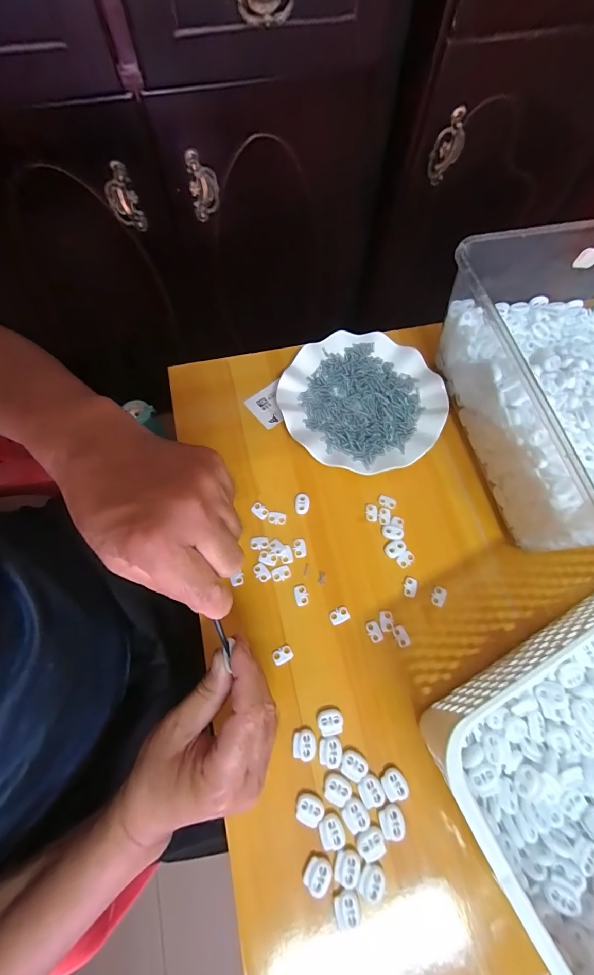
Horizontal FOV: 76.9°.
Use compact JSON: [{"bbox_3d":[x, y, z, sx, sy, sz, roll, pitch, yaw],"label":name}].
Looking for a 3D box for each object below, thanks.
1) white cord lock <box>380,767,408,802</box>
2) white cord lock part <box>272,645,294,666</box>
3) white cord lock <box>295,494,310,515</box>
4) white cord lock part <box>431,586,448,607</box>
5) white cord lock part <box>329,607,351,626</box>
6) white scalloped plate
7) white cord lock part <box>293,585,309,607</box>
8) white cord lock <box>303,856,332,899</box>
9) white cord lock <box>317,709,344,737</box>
[{"bbox_3d":[0.079,0.242,0.305,0.019,0.004,0.021,-20,70,-9],"label":"white cord lock"},{"bbox_3d":[-0.013,0.154,0.342,0.018,0.004,0.014,-26,71,-12],"label":"white cord lock part"},{"bbox_3d":[0.006,0.017,0.395,0.015,0.004,0.022,2,68,-1],"label":"white cord lock"},{"bbox_3d":[0.139,0.106,0.365,0.013,0.004,0.019,20,69,6],"label":"white cord lock part"},{"bbox_3d":[0.041,0.122,0.355,0.019,0.004,0.013,-23,71,-10],"label":"white cord lock part"},{"bbox_3d":[0.075,-0.100,0.434,0.178,0.020,0.178,1,68,-2],"label":"white scalloped plate"},{"bbox_3d":[0.004,0.104,0.362,0.014,0.004,0.020,-13,69,-7],"label":"white cord lock part"},{"bbox_3d":[0.016,0.294,0.282,0.020,0.007,0.020,18,69,5],"label":"white cord lock"},{"bbox_3d":[0.029,0.202,0.322,0.022,0.006,0.019,-8,69,-5],"label":"white cord lock"}]

